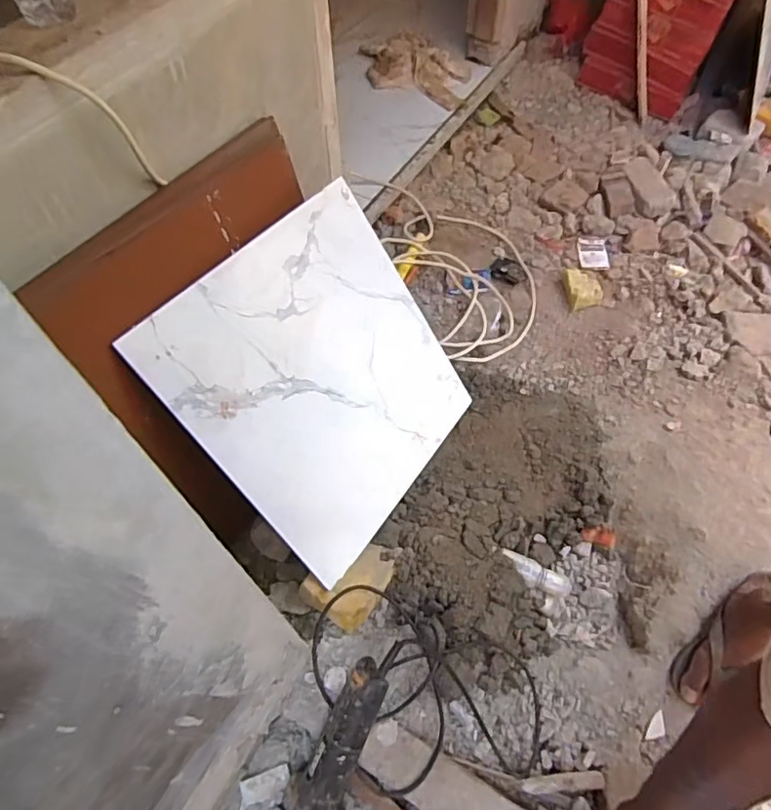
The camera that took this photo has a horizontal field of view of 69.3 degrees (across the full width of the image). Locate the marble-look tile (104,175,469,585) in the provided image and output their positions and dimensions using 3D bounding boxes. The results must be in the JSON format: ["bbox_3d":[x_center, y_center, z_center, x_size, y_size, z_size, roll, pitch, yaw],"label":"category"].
[{"bbox_3d":[-0.083,-0.046,0.926,0.014,0.490,0.480,-1,40,48],"label":"marble-look tile"}]

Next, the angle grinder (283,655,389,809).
[{"bbox_3d":[-0.071,0.486,0.733,0.088,0.069,0.296,19,85,8],"label":"angle grinder"}]

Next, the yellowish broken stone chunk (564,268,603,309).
[{"bbox_3d":[0.467,-0.273,1.305,0.073,0.034,0.095,-7,58,-3],"label":"yellowish broken stone chunk"}]

